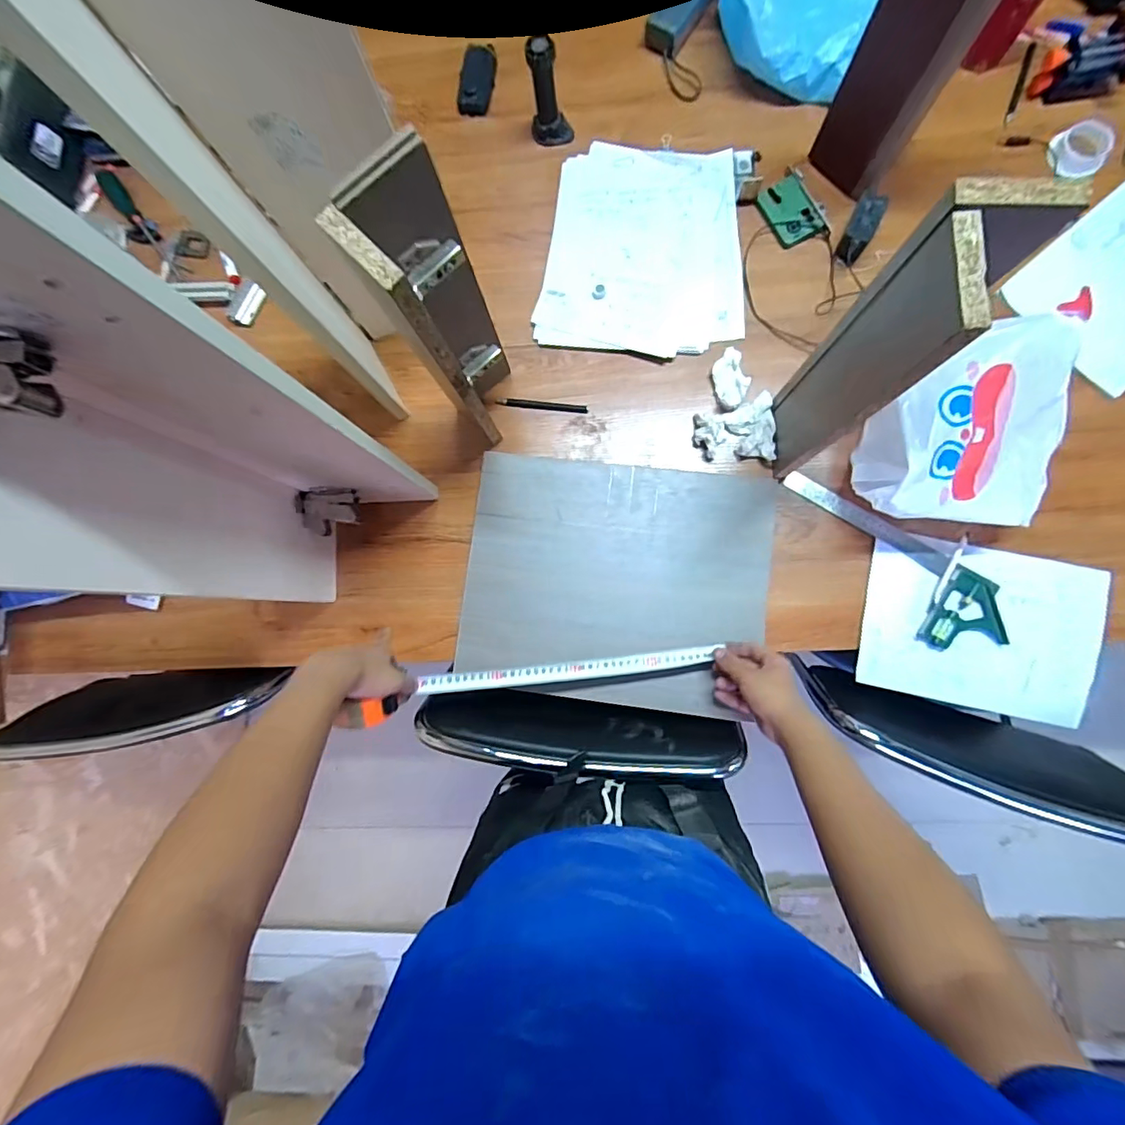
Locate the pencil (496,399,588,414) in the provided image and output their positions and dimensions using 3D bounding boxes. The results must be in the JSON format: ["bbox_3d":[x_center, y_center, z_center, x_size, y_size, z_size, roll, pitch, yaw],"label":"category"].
[{"bbox_3d":[-0.029,-0.233,0.769,0.134,0.006,0.013,7,86,7],"label":"pencil"}]

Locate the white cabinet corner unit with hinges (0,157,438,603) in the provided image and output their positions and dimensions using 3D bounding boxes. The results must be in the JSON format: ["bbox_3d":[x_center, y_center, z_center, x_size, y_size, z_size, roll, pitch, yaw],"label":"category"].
[{"bbox_3d":[-0.295,-0.059,0.460,0.196,0.541,0.157,-4,85,3],"label":"white cabinet corner unit with hinges"}]

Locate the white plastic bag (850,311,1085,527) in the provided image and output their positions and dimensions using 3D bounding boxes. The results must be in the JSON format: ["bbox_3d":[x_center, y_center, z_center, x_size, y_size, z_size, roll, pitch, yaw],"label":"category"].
[{"bbox_3d":[0.496,-0.156,0.640,0.203,0.148,0.223,8,86,7],"label":"white plastic bag"}]

